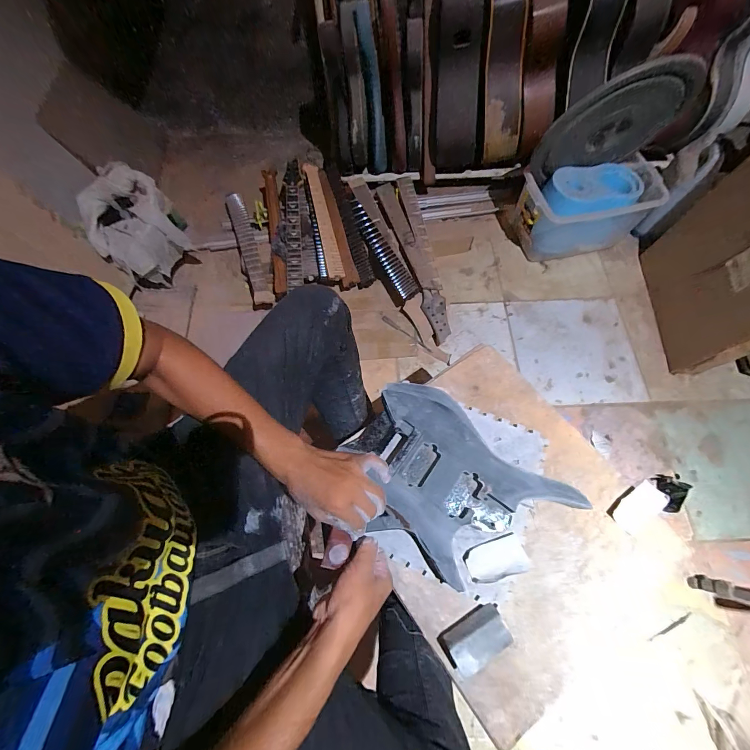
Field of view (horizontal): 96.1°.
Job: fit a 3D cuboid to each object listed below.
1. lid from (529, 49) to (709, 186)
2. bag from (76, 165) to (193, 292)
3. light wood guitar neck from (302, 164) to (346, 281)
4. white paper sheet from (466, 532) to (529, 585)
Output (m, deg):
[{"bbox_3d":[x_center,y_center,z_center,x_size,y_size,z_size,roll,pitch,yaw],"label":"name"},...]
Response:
[{"bbox_3d":[0.701,-0.745,1.010,0.390,0.362,0.030,-9,84,13],"label":"lid"},{"bbox_3d":[-0.762,-0.460,1.105,0.256,0.267,0.246,-38,73,-13],"label":"bag"},{"bbox_3d":[-0.190,-0.572,1.220,0.056,0.043,0.516,-13,69,-4],"label":"light wood guitar neck"},{"bbox_3d":[0.202,0.307,0.561,0.098,0.014,0.055,-17,70,-5],"label":"white paper sheet"}]

